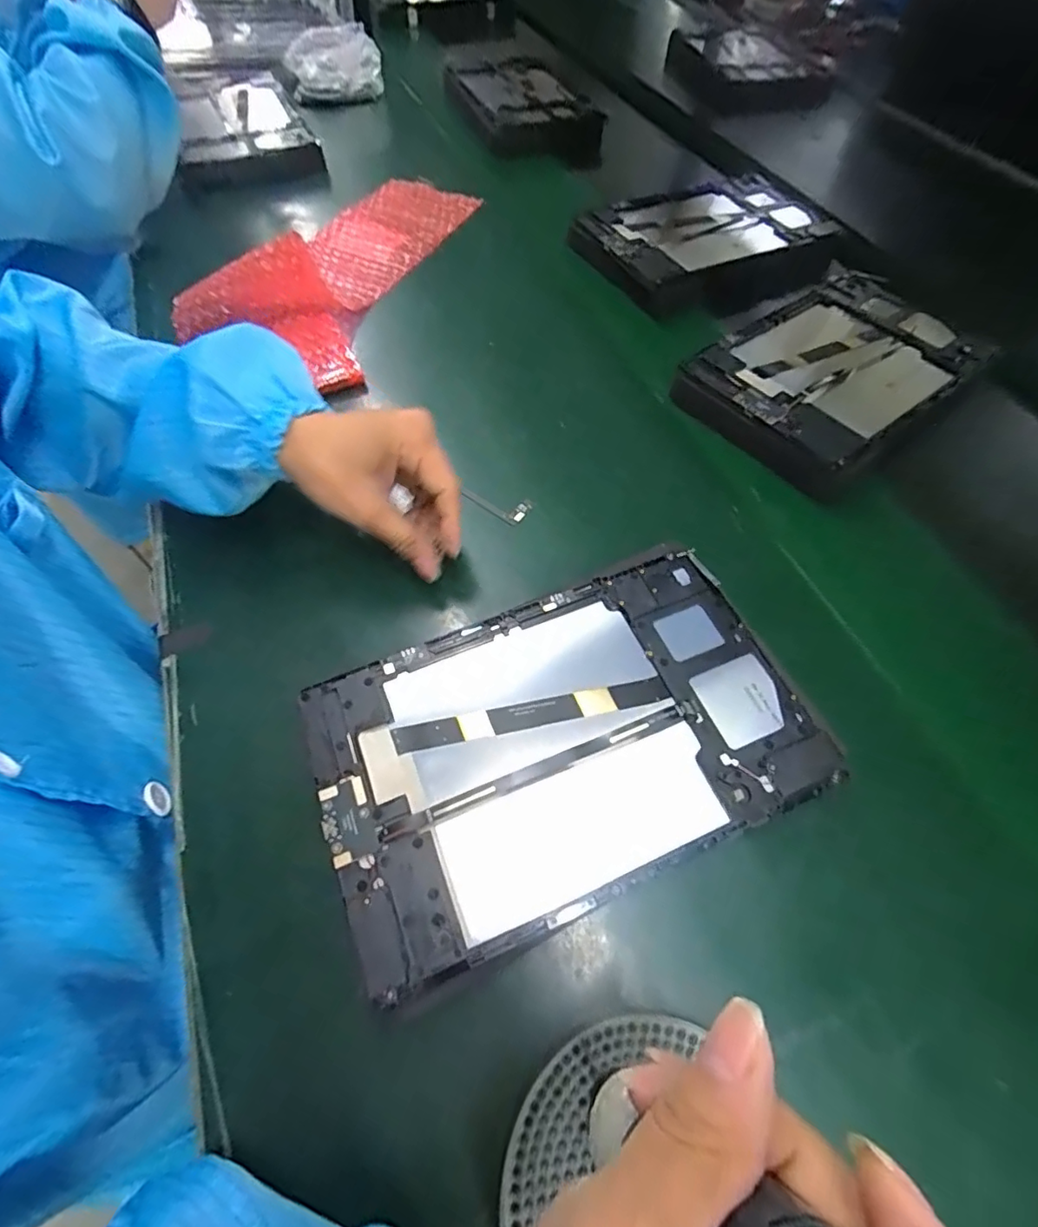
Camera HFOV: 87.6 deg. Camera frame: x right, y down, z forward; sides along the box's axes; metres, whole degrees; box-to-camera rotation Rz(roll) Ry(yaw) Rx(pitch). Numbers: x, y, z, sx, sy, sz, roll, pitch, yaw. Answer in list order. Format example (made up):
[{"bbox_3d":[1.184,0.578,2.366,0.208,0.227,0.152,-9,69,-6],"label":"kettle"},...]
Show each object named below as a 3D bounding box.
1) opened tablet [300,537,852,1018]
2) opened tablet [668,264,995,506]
[{"bbox_3d":[0.023,0.058,0.270,0.233,0.011,0.149,-21,62,-12],"label":"opened tablet"},{"bbox_3d":[0.257,-0.201,0.443,0.258,0.025,0.157,-39,66,-22],"label":"opened tablet"}]

